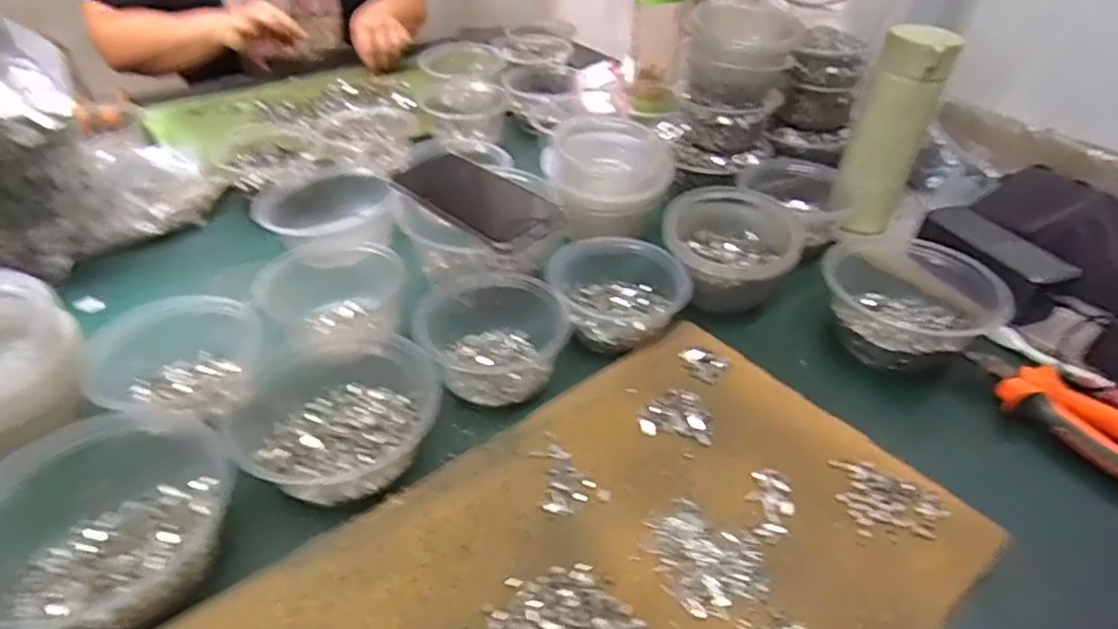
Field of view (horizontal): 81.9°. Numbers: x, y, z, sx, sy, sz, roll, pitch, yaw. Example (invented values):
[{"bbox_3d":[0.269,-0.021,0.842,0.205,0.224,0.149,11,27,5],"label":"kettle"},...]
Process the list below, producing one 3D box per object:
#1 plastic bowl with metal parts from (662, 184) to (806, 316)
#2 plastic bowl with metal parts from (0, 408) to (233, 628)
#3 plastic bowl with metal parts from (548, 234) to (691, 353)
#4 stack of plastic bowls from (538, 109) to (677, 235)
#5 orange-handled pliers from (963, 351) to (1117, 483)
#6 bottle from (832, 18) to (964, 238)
[{"bbox_3d":[0.156,-0.062,0.597,0.119,0.066,0.119,10,41,8],"label":"plastic bowl with metal parts"},{"bbox_3d":[-0.267,0.119,0.374,0.134,0.053,0.131,2,40,-2],"label":"plastic bowl with metal parts"},{"bbox_3d":[0.042,-0.020,0.555,0.118,0.050,0.106,29,46,27],"label":"plastic bowl with metal parts"},{"bbox_3d":[0.050,-0.139,0.652,0.120,0.076,0.109,12,41,10],"label":"stack of plastic bowls"},{"bbox_3d":[0.385,0.076,0.483,0.058,0.027,0.150,-21,46,-26],"label":"orange-handled pliers"},{"bbox_3d":[0.322,-0.171,0.635,0.067,0.196,0.069,21,43,20],"label":"bottle"}]

